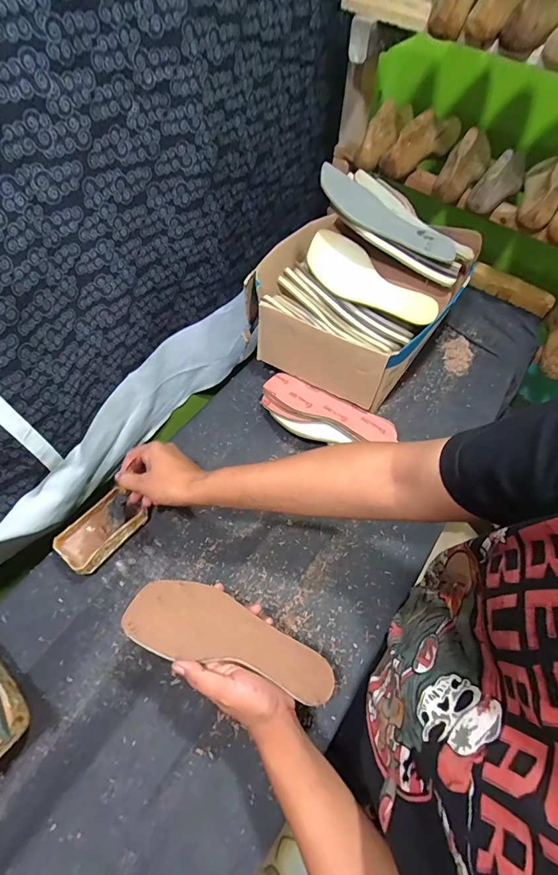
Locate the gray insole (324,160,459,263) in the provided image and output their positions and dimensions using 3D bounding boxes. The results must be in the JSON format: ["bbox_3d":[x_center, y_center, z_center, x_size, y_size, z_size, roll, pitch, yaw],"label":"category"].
[{"bbox_3d":[0.184,-0.356,0.649,0.261,0.029,0.087,20,57,-15],"label":"gray insole"}]

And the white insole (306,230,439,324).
[{"bbox_3d":[0.157,-0.261,0.686,0.239,0.014,0.080,33,106,-5],"label":"white insole"}]

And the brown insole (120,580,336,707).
[{"bbox_3d":[-0.052,0.227,0.457,0.239,0.015,0.078,20,52,-2],"label":"brown insole"}]

